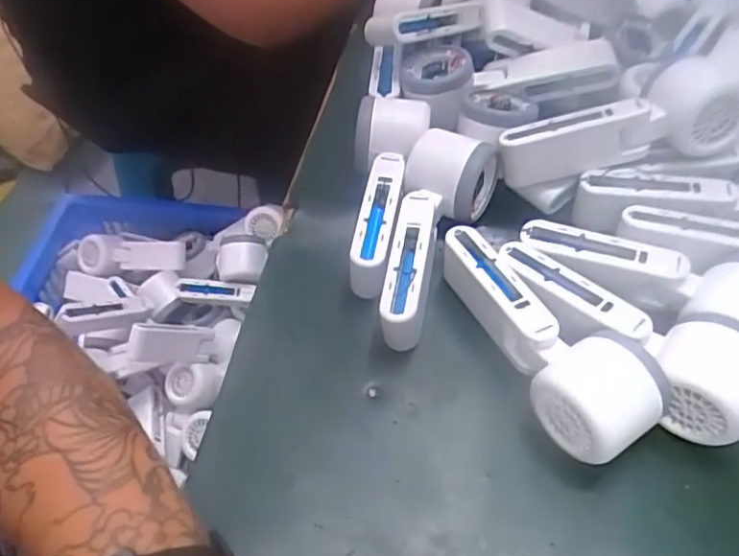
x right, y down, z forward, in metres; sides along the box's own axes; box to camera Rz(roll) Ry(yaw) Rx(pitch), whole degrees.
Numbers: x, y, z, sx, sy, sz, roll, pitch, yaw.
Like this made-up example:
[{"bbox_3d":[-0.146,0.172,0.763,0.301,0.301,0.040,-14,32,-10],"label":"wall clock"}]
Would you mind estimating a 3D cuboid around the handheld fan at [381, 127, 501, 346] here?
[{"bbox_3d":[0.044,-0.028,0.429,0.061,0.062,0.156,12,52,9],"label":"handheld fan"}]

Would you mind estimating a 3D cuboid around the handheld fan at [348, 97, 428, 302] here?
[{"bbox_3d":[0.012,-0.062,0.459,0.052,0.055,0.159,4,51,3],"label":"handheld fan"}]

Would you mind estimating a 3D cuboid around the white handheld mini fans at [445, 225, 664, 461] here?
[{"bbox_3d":[0.105,0.032,0.388,0.064,0.049,0.163,-20,54,-16],"label":"white handheld mini fans"}]

